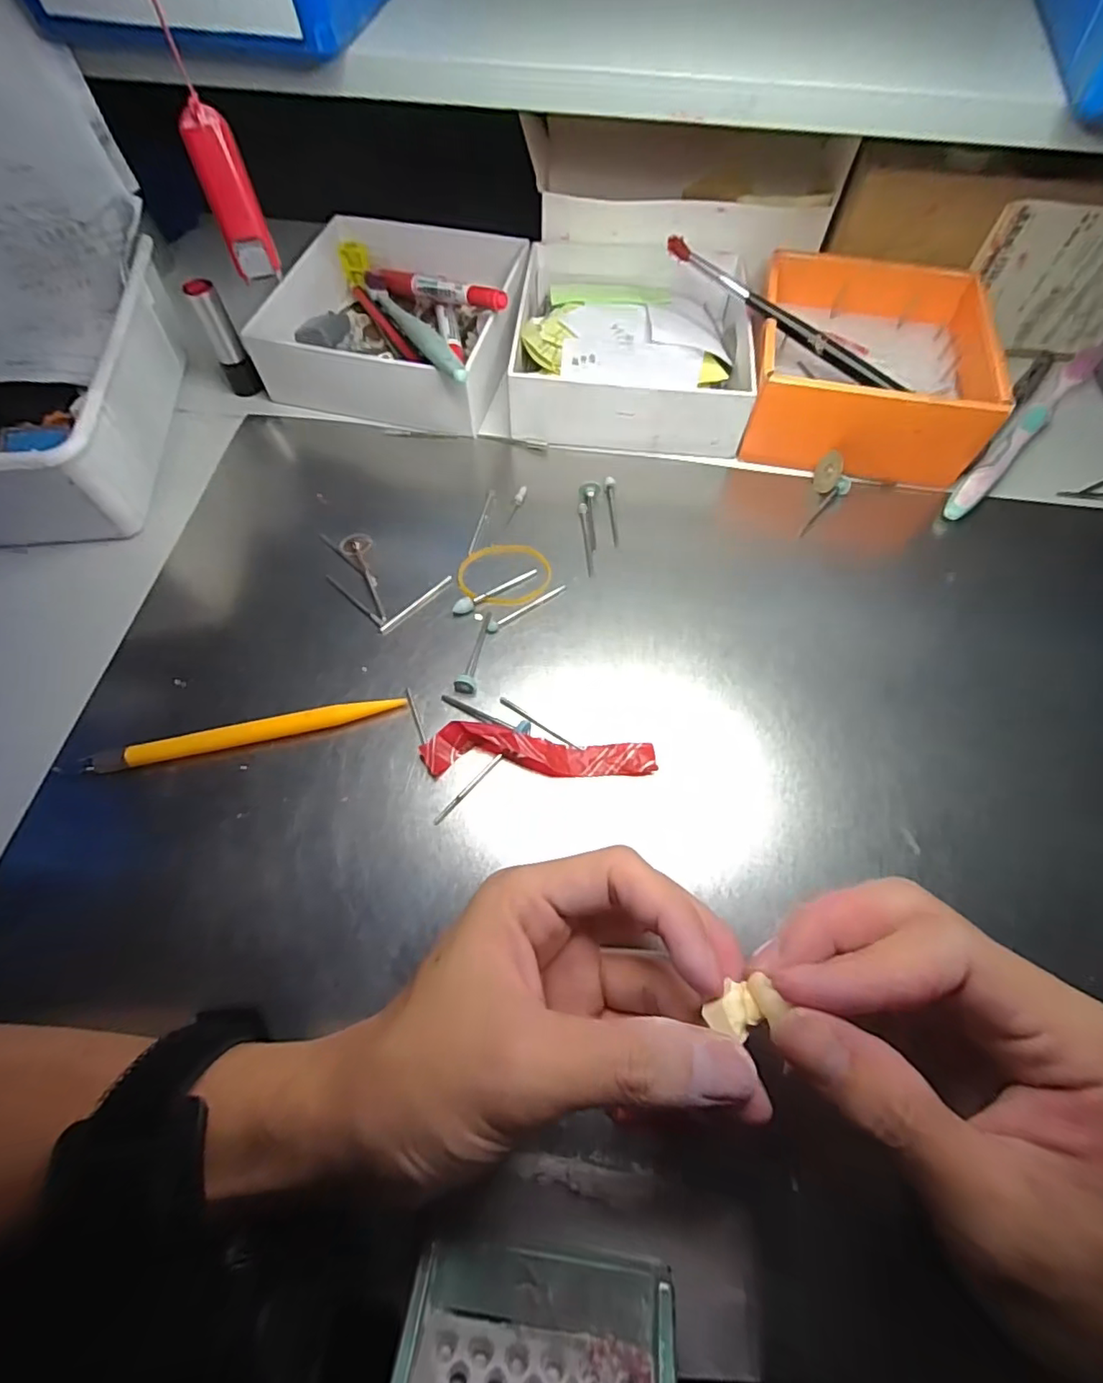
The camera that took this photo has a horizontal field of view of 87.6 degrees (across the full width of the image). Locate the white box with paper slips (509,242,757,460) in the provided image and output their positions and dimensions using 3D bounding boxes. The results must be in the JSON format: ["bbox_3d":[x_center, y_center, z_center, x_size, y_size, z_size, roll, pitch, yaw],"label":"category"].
[{"bbox_3d":[0.050,-0.214,0.343,0.145,0.041,0.148,1,66,2],"label":"white box with paper slips"}]

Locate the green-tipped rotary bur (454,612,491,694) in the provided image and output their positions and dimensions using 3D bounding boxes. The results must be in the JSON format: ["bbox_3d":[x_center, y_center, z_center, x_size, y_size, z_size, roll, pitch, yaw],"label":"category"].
[{"bbox_3d":[-0.036,-0.020,0.264,0.009,0.009,0.044,7,67,4],"label":"green-tipped rotary bur"}]

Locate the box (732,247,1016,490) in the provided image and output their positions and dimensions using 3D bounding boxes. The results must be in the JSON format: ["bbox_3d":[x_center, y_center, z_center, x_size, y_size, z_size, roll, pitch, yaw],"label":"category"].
[{"bbox_3d":[0.176,-0.184,0.327,0.122,0.052,0.131,12,67,6],"label":"box"}]

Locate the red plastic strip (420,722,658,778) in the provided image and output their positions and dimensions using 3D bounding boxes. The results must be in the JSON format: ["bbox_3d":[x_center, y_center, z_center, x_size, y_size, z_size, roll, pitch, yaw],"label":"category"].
[{"bbox_3d":[-0.005,0.025,0.240,0.096,0.012,0.020,2,66,2],"label":"red plastic strip"}]

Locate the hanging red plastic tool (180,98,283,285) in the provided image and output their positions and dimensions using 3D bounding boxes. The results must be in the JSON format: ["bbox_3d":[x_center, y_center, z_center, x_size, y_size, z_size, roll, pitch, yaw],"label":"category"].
[{"bbox_3d":[-0.111,-0.171,0.199,0.014,0.045,0.015,-15,44,-6],"label":"hanging red plastic tool"}]

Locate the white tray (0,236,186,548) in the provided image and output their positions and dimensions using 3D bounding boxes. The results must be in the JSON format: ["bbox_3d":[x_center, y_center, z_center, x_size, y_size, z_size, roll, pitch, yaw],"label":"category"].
[{"bbox_3d":[-0.294,-0.154,0.306,0.166,0.063,0.173,-4,66,-1],"label":"white tray"}]

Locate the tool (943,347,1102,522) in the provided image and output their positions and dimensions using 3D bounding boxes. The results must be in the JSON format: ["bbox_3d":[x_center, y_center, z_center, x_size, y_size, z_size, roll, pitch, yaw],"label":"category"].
[{"bbox_3d":[0.276,-0.153,0.333,0.015,0.016,0.185,42,73,17],"label":"tool"}]

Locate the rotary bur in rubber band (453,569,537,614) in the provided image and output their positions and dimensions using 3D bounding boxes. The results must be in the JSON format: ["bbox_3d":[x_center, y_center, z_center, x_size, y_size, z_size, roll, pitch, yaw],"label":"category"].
[{"bbox_3d":[-0.027,-0.050,0.280,0.046,0.006,0.006,-31,69,-12],"label":"rotary bur in rubber band"}]

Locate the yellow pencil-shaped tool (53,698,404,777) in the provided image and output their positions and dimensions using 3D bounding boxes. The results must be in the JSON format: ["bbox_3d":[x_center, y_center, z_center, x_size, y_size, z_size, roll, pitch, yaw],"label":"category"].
[{"bbox_3d":[-0.133,0.018,0.247,0.135,0.010,0.009,-12,67,-5],"label":"yellow pencil-shaped tool"}]

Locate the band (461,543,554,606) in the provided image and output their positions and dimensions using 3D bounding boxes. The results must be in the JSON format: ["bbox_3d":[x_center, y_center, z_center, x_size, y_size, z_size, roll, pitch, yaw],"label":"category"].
[{"bbox_3d":[-0.023,-0.059,0.287,0.045,0.006,0.038,3,66,2],"label":"band"}]

